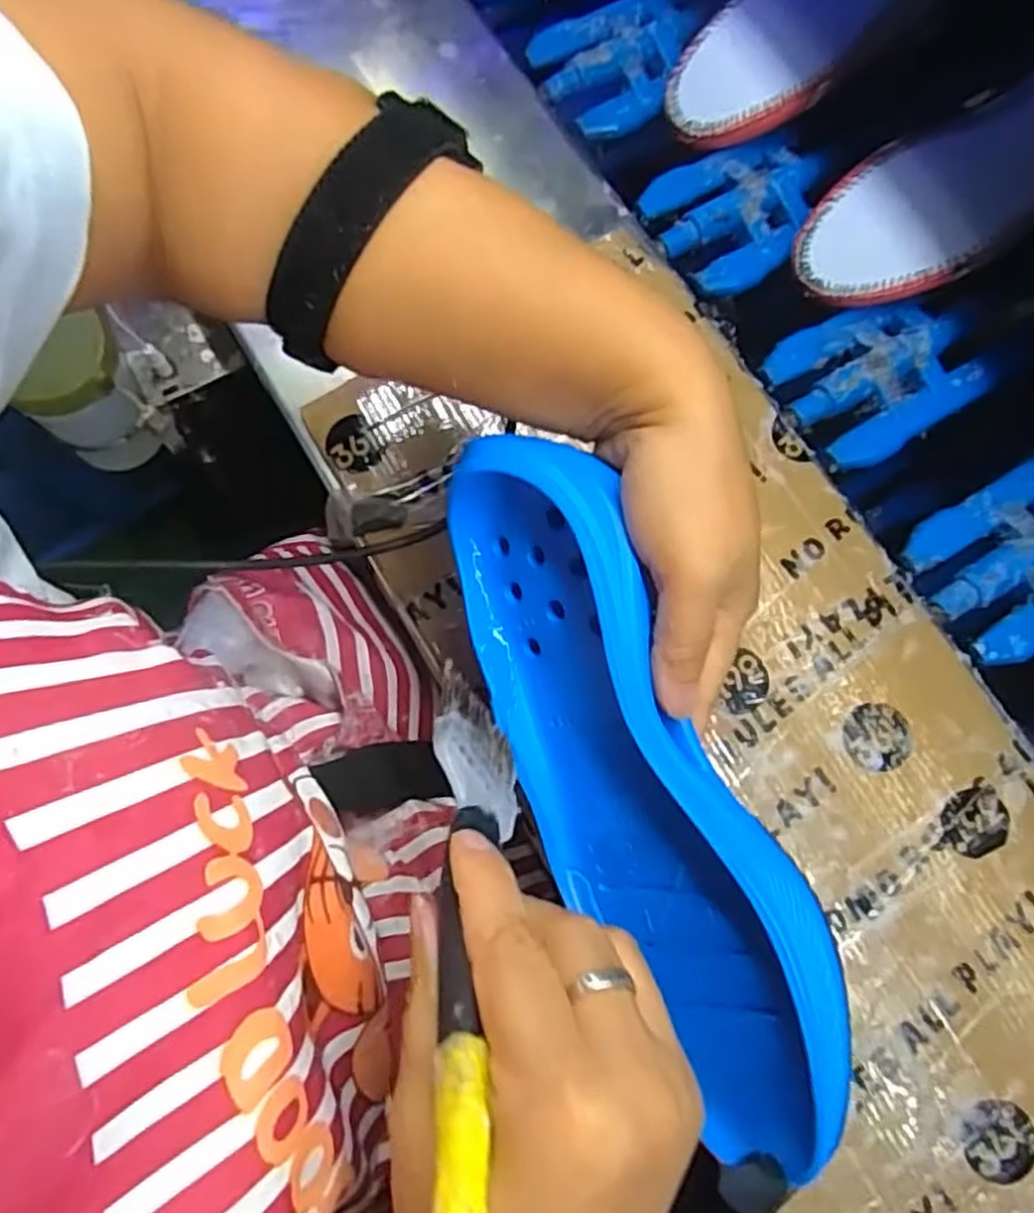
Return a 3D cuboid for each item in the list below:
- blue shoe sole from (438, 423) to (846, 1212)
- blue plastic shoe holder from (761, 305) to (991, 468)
[{"bbox_3d":[0.039,0.065,0.277,0.042,0.096,0.254,-16,80,-41],"label":"blue shoe sole"},{"bbox_3d":[0.224,-0.144,0.472,0.120,0.017,0.090,-26,78,-5],"label":"blue plastic shoe holder"}]

